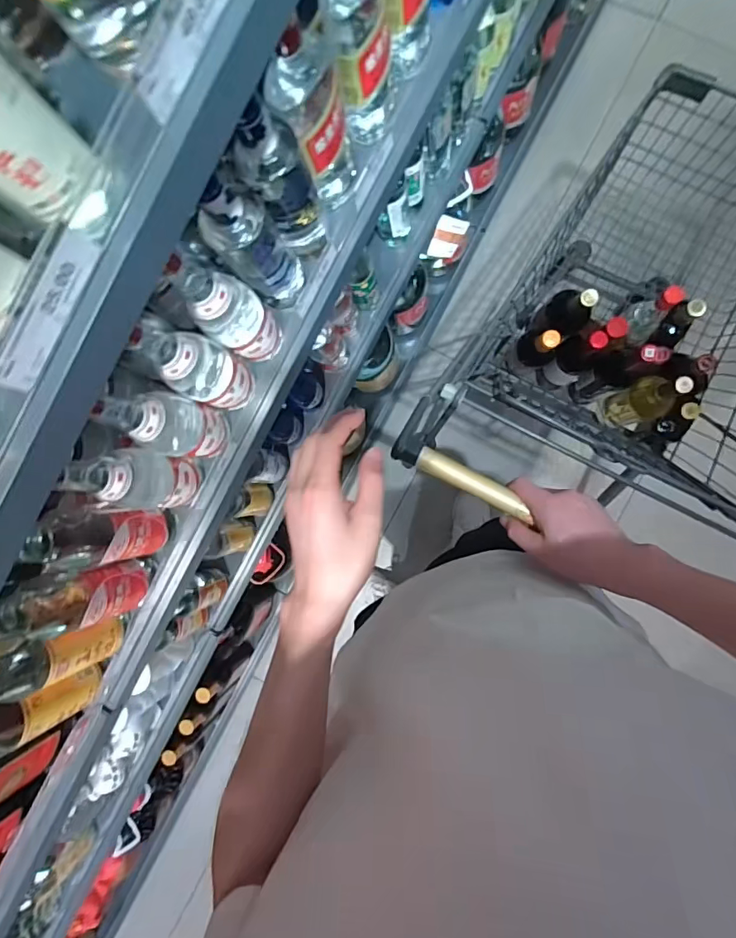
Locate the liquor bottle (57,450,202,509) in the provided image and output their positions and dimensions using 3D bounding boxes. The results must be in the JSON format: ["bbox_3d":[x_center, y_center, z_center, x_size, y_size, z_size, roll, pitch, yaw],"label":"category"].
[{"bbox_3d":[-0.270,0.013,0.544,0.070,0.209,0.070,1,89,6],"label":"liquor bottle"}]

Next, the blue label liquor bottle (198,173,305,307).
[{"bbox_3d":[-0.126,-0.244,0.524,0.068,0.192,0.059,-43,85,4],"label":"blue label liquor bottle"}]

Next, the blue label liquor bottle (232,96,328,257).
[{"bbox_3d":[-0.091,-0.310,0.520,0.063,0.193,0.065,0,89,6],"label":"blue label liquor bottle"}]

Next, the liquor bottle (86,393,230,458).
[{"bbox_3d":[-0.236,-0.052,0.555,0.076,0.195,0.072,0,89,6],"label":"liquor bottle"}]

